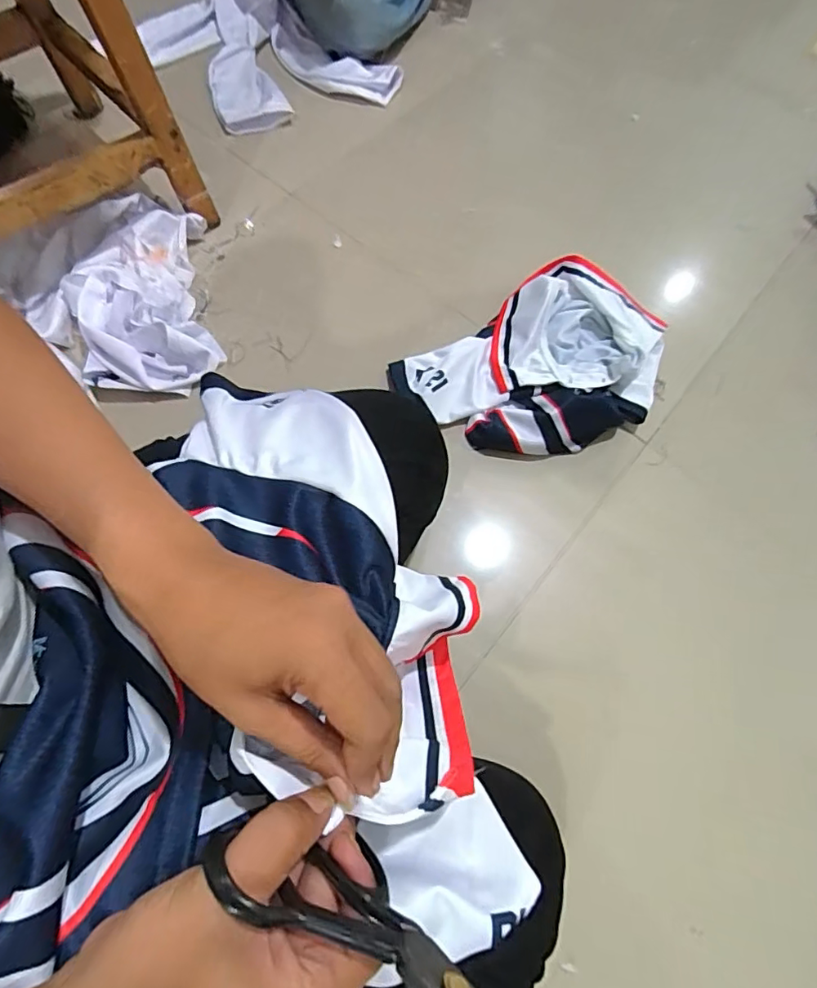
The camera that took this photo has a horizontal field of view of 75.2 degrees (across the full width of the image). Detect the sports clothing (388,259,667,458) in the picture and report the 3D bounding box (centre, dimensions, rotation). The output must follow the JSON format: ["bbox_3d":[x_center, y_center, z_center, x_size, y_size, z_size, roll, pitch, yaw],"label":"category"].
[{"bbox_3d":[0.167,-0.159,0.647,0.320,0.046,0.232,-34,73,-16],"label":"sports clothing"}]

